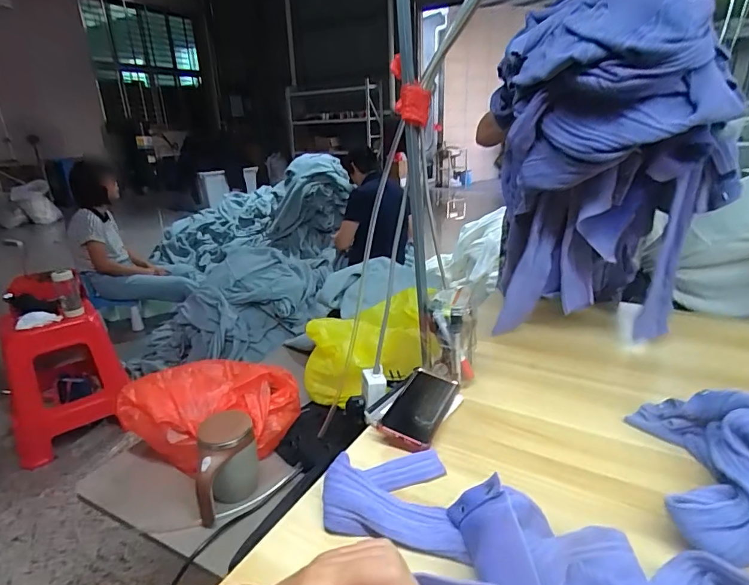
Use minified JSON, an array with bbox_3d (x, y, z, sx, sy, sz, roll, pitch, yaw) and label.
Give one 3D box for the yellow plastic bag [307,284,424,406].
[{"bbox_3d":[0.005,0.135,0.983,0.251,0.174,0.226,-19,26,-37],"label":"yellow plastic bag"}]

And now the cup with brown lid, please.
[{"bbox_3d":[-0.248,0.295,0.748,0.099,0.149,0.092,-9,22,-17],"label":"cup with brown lid"}]

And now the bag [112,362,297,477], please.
[{"bbox_3d":[-0.310,0.233,0.898,0.314,0.131,0.207,-19,26,-36],"label":"bag"}]

